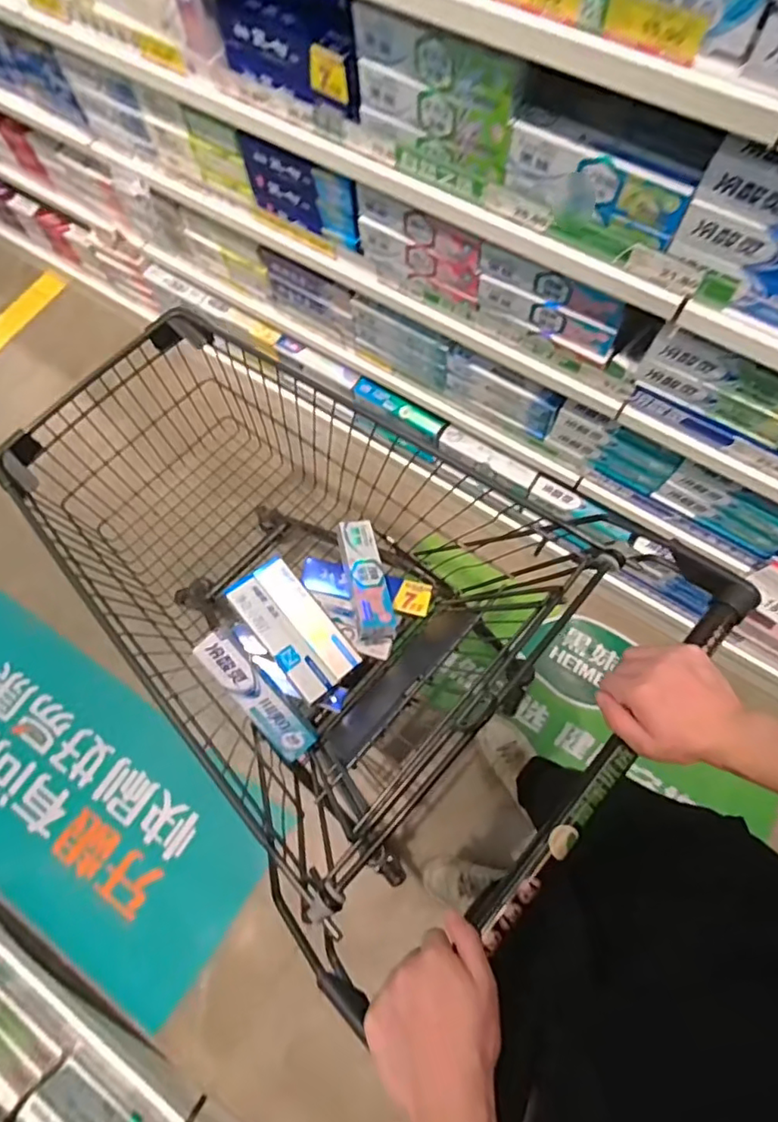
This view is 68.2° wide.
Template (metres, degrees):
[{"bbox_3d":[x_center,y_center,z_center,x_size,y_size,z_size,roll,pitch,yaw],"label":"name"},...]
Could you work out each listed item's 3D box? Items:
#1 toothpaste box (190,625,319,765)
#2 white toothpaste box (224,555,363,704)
[{"bbox_3d":[-0.212,0.215,0.929,0.058,0.042,0.236,-40,92,-11],"label":"toothpaste box"},{"bbox_3d":[-0.155,0.108,0.957,0.112,0.049,0.234,-39,74,-10],"label":"white toothpaste box"}]

